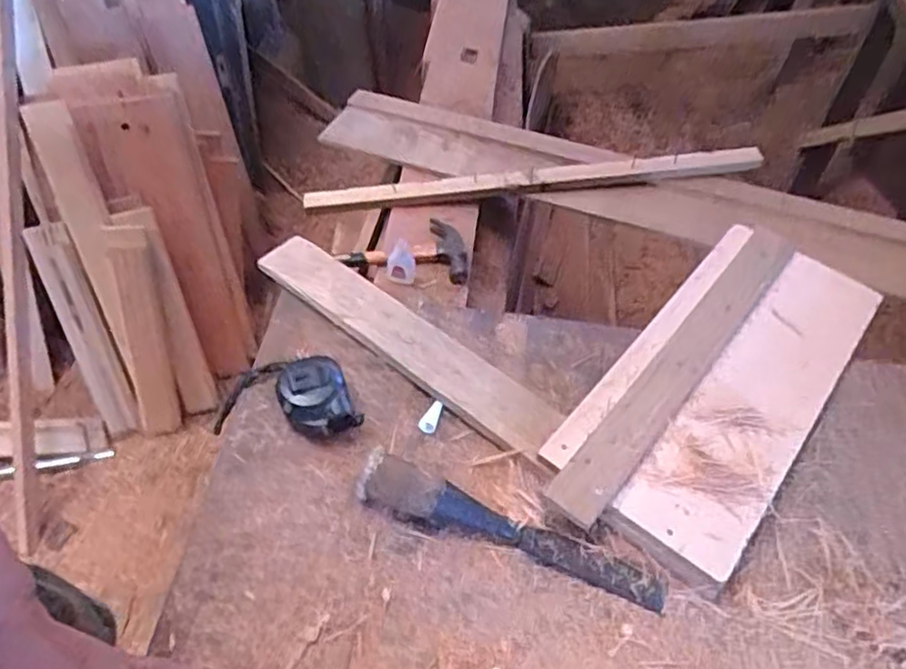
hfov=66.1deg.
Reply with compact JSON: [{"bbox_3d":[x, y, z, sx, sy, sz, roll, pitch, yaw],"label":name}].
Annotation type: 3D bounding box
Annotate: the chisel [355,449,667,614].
[{"bbox_3d":[0.045,0.146,0.522,0.235,0.032,0.032,16,54,11],"label":"chisel"}]

